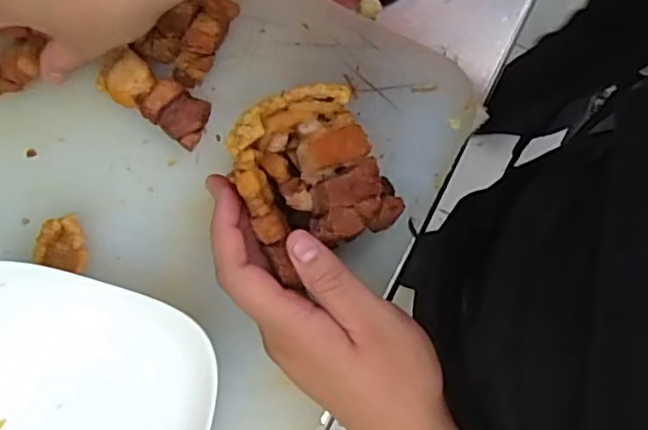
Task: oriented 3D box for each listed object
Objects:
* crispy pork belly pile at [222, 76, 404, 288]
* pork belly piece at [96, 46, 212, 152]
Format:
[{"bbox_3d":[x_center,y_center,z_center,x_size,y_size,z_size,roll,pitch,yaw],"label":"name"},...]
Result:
[{"bbox_3d":[-0.004,-0.020,0.316,0.073,0.048,0.077,-25,77,-6],"label":"crispy pork belly pile"},{"bbox_3d":[-0.098,-0.068,0.376,0.069,0.019,0.028,34,79,8],"label":"pork belly piece"}]

